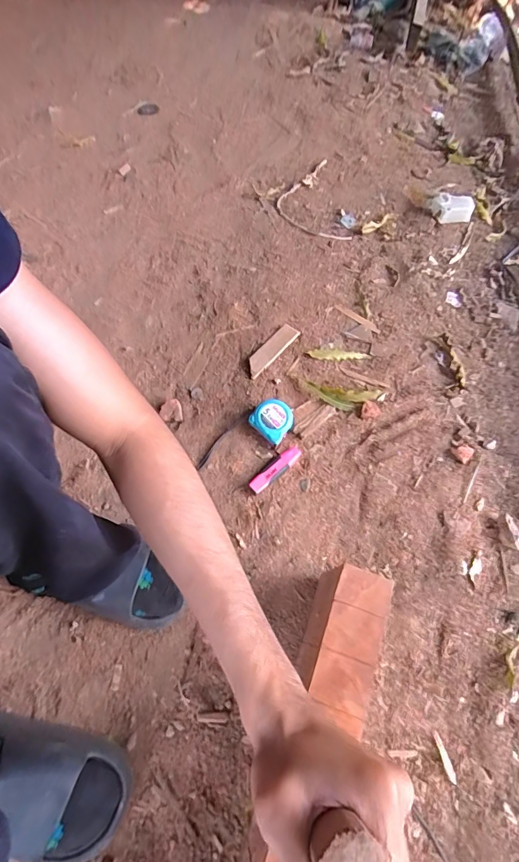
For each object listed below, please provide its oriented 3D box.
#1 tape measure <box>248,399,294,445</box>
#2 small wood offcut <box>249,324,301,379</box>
[{"bbox_3d":[0.023,-0.017,0.676,0.063,0.036,0.061,36,66,18],"label":"tape measure"},{"bbox_3d":[0.022,-0.153,0.761,0.037,0.015,0.134,35,66,17],"label":"small wood offcut"}]

